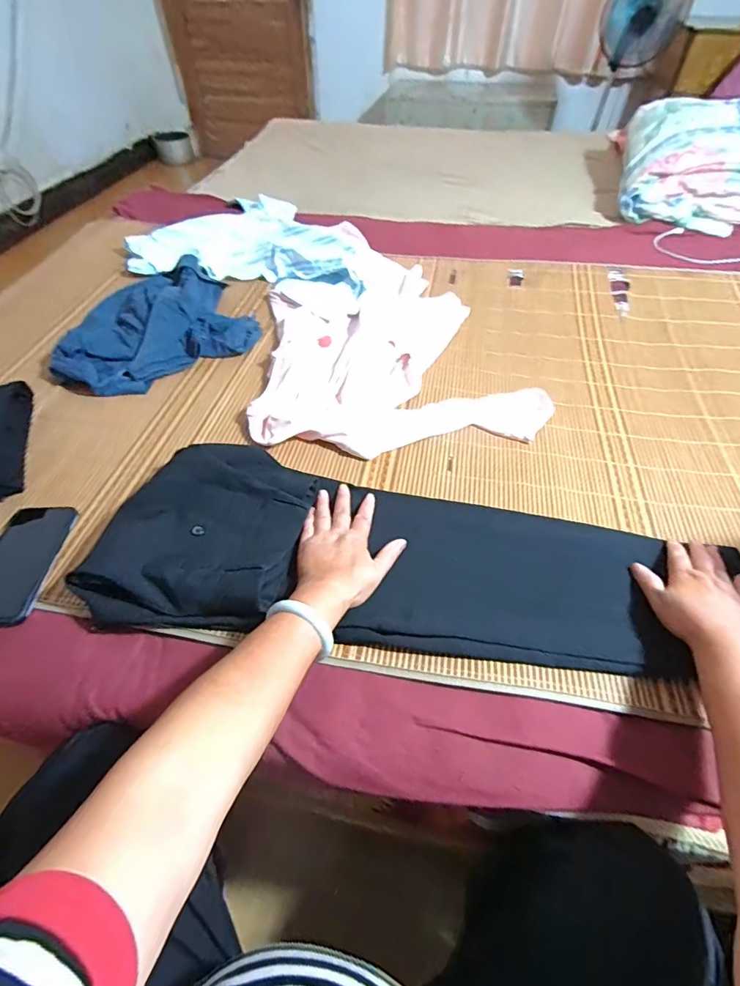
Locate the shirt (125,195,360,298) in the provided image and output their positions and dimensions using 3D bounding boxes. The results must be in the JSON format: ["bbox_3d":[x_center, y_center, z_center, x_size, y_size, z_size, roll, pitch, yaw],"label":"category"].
[{"bbox_3d":[-0.250,-0.628,1.083,0.541,0.054,0.421,7,52,4],"label":"shirt"}]

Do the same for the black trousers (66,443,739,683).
[{"bbox_3d":[0.085,0.083,0.534,0.780,0.034,0.236,8,52,1],"label":"black trousers"}]

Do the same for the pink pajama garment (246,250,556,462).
[{"bbox_3d":[0.019,-0.283,0.830,0.458,0.031,0.537,-7,52,-7],"label":"pink pajama garment"}]

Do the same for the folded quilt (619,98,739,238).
[{"bbox_3d":[0.968,-0.909,1.227,0.501,0.210,0.429,12,52,10],"label":"folded quilt"}]

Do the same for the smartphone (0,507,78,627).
[{"bbox_3d":[-0.430,0.084,0.544,0.088,0.015,0.176,-4,43,-3],"label":"smartphone"}]

